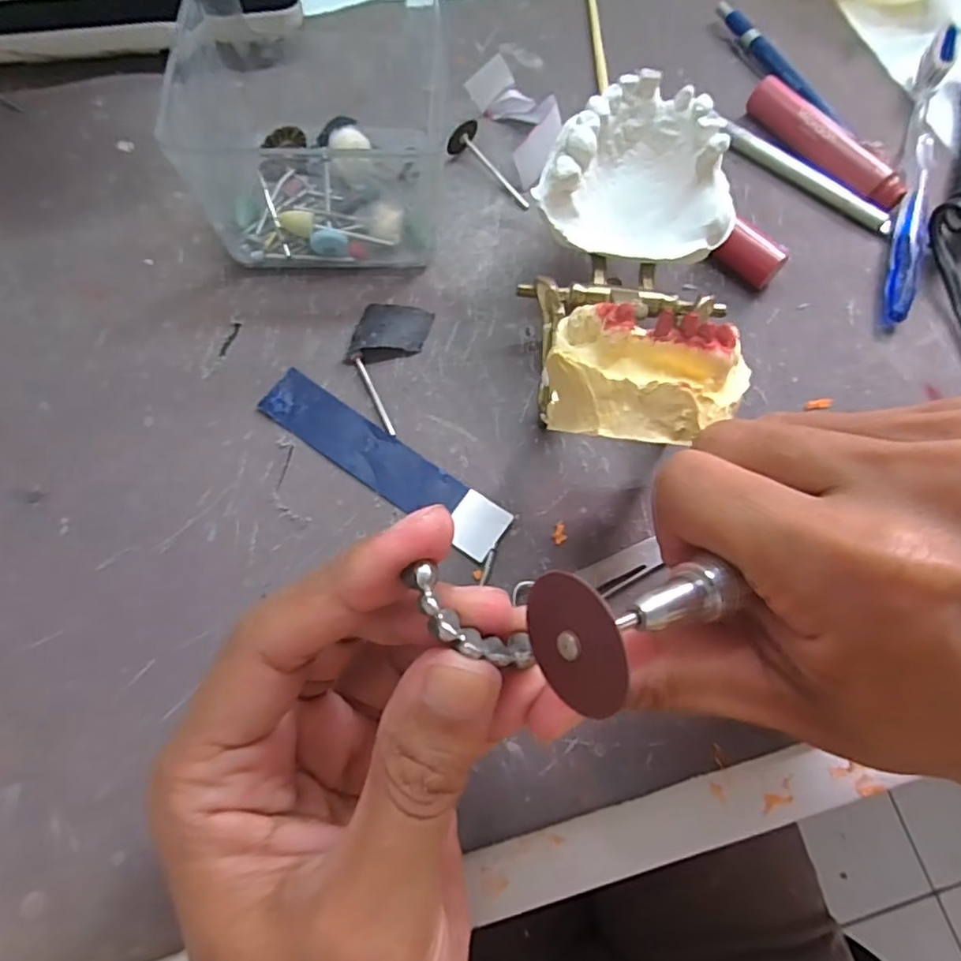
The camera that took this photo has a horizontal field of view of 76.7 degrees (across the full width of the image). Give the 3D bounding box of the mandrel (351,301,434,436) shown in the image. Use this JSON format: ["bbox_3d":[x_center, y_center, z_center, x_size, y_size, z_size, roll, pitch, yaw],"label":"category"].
[{"bbox_3d":[-0.039,-0.048,0.237,0.027,0.007,0.055,15,68,3],"label":"mandrel"}]

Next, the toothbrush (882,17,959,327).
[{"bbox_3d":[0.206,-0.146,0.283,0.012,0.021,0.176,20,69,5],"label":"toothbrush"}]

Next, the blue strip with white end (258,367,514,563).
[{"bbox_3d":[-0.036,-0.007,0.222,0.102,0.004,0.021,34,70,10],"label":"blue strip with white end"}]

